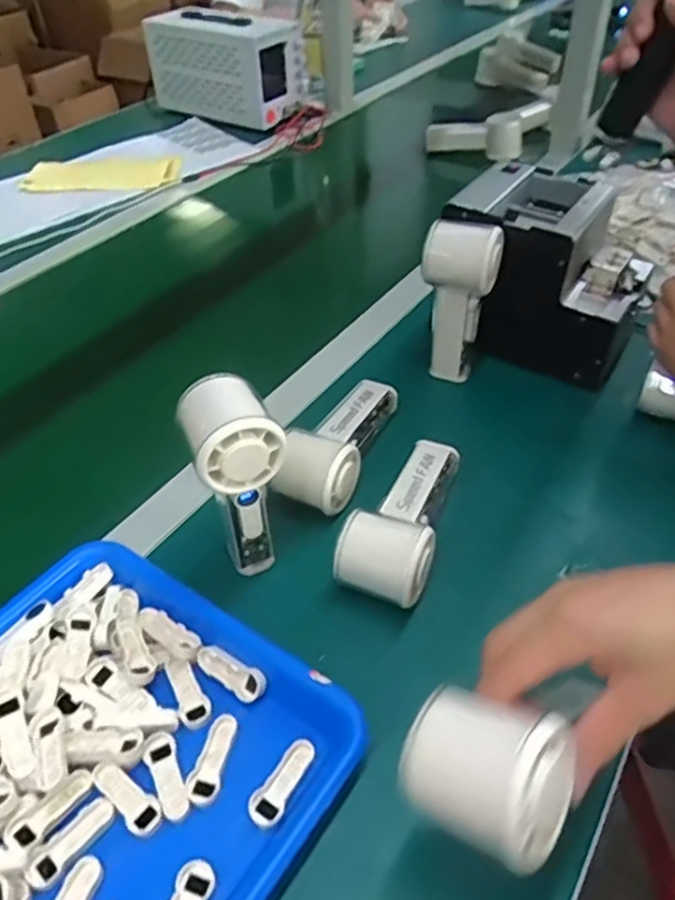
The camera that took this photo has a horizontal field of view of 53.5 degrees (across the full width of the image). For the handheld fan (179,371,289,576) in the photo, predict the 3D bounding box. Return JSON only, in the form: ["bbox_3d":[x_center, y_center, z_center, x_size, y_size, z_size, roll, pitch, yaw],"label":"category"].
[{"bbox_3d":[-0.069,0.022,0.460,0.057,0.146,0.061,-19,48,-19],"label":"handheld fan"}]

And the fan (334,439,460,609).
[{"bbox_3d":[0.054,0.048,0.504,0.063,0.065,0.148,18,47,18],"label":"fan"}]

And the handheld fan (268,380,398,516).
[{"bbox_3d":[0.000,-0.011,0.568,0.068,0.054,0.151,15,46,14],"label":"handheld fan"}]

